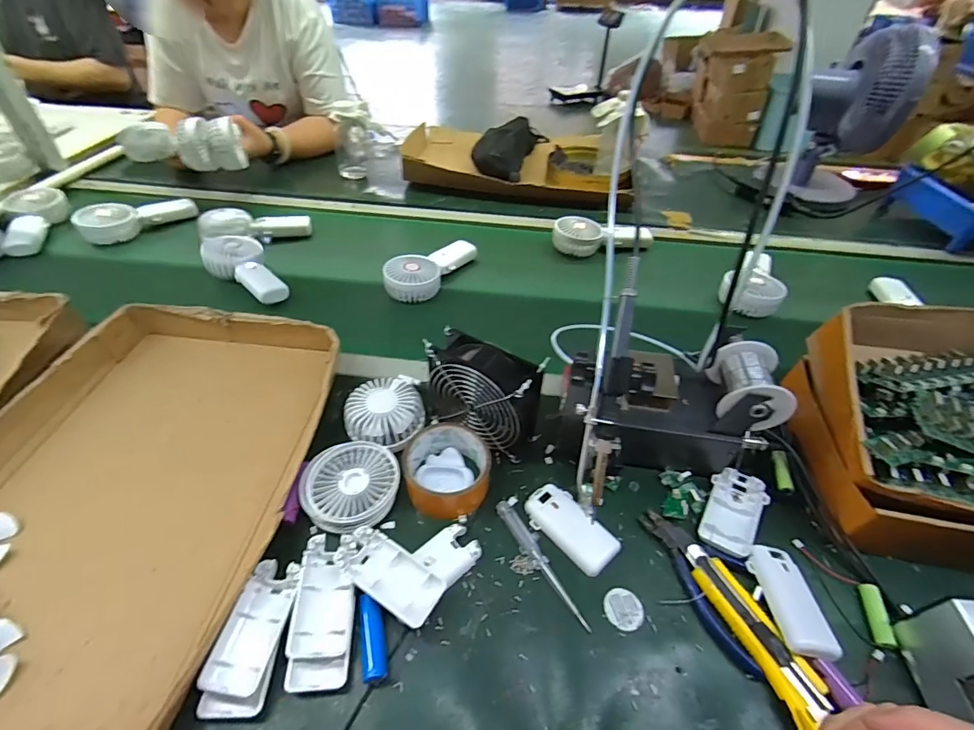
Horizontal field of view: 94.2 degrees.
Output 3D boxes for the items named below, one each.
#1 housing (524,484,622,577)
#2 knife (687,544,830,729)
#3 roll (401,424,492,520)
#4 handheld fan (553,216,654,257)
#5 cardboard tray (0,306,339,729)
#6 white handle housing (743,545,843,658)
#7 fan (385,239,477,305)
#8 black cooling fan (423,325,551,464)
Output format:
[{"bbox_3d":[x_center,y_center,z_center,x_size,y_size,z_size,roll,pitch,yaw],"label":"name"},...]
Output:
[{"bbox_3d":[0.081,0.158,0.444,0.044,0.015,0.094,-32,55,-28],"label":"housing"},{"bbox_3d":[0.226,0.221,0.386,0.038,0.017,0.140,-13,48,-15],"label":"knife"},{"bbox_3d":[-0.040,0.107,0.468,0.087,0.043,0.087,1,46,-1],"label":"roll"},{"bbox_3d":[0.213,-0.225,0.823,0.183,0.055,0.071,2,44,-1],"label":"handheld fan"},{"bbox_3d":[-0.367,0.131,0.423,0.337,0.049,0.507,5,46,2],"label":"cardboard tray"},{"bbox_3d":[0.263,0.205,0.395,0.041,0.020,0.090,-1,46,-3],"label":"white handle housing"},{"bbox_3d":[-0.089,-0.168,0.746,0.072,0.042,0.177,28,51,23],"label":"fan"},{"bbox_3d":[-0.005,0.032,0.492,0.117,0.112,0.053,24,50,20],"label":"black cooling fan"}]

